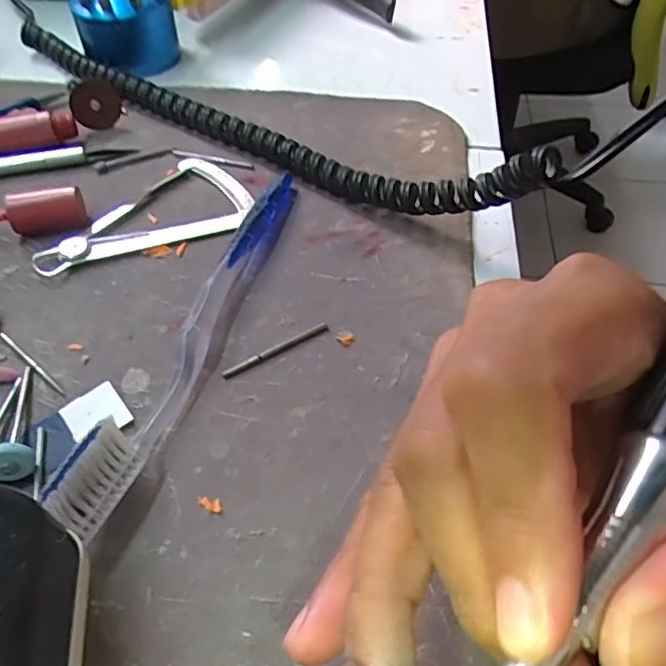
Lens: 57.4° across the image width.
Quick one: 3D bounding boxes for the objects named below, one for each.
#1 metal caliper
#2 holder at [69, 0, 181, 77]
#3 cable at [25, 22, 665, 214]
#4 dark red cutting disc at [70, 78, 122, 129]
[{"bbox_3d":[-0.078,-0.048,0.272,0.053,0.005,0.095,29,55,22],"label":"metal caliper"},{"bbox_3d":[-0.126,-0.199,0.366,0.050,0.062,0.051,15,51,12],"label":"holder"},{"bbox_3d":[-0.010,-0.104,0.289,0.432,0.081,0.047,17,50,33],"label":"cable"},{"bbox_3d":[-0.126,-0.122,0.323,0.025,0.026,0.004,10,35,-24],"label":"dark red cutting disc"}]

